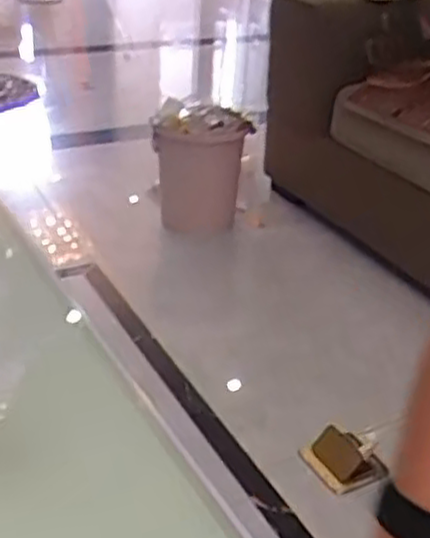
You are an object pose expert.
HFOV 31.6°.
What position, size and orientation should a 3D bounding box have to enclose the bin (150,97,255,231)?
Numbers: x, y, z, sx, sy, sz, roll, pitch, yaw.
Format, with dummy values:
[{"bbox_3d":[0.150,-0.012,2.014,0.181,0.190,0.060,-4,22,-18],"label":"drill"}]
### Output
[{"bbox_3d":[-0.034,-0.235,1.887,0.244,0.281,0.228,2,29,-2],"label":"bin"}]

